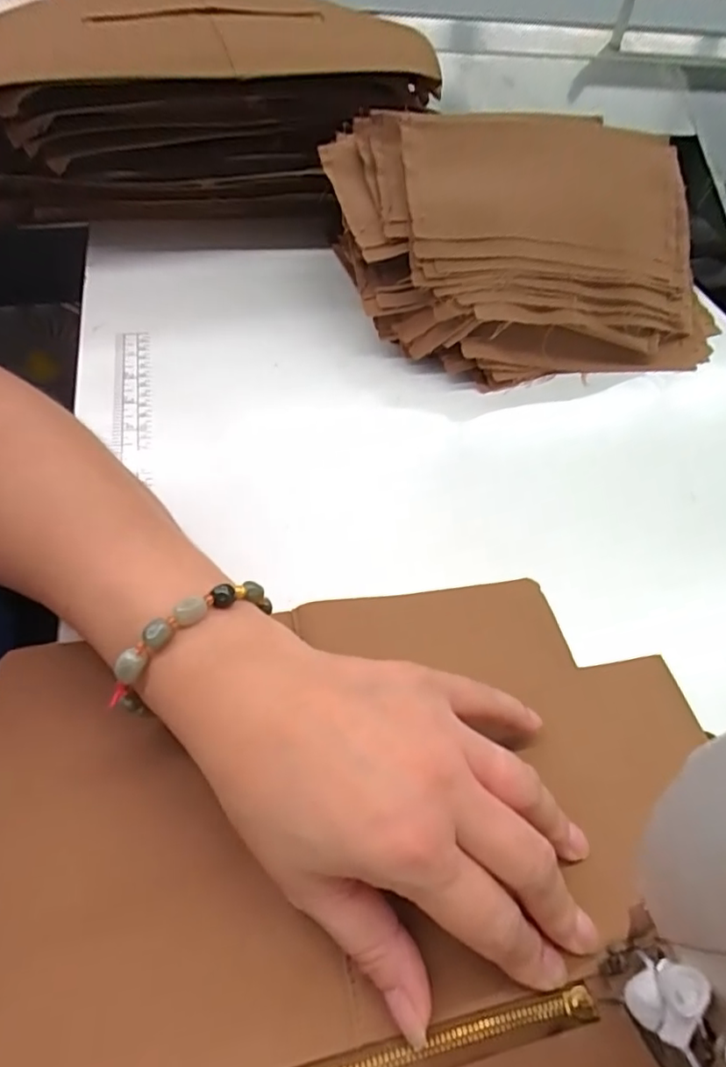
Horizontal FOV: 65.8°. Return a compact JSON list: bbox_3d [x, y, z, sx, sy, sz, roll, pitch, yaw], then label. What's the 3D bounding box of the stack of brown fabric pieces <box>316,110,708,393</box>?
[{"bbox_3d":[0.131,-0.226,0.426,0.298,0.121,0.182,-9,54,-12],"label":"stack of brown fabric pieces"}]

